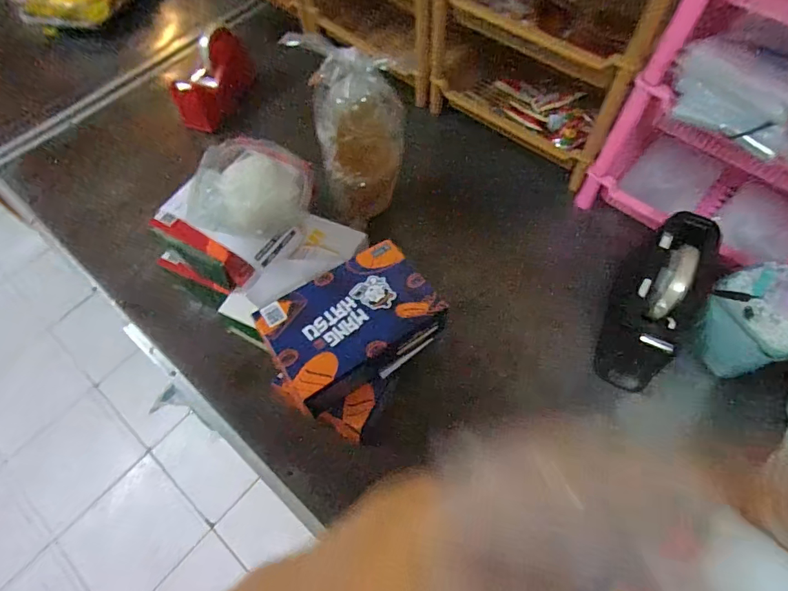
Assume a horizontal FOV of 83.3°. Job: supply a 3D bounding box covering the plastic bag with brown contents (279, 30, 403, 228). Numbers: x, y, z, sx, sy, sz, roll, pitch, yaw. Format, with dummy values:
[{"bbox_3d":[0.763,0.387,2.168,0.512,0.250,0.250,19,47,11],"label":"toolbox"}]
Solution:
[{"bbox_3d":[-0.039,-0.193,0.544,0.114,0.226,0.053,-12,40,-4],"label":"plastic bag with brown contents"}]

